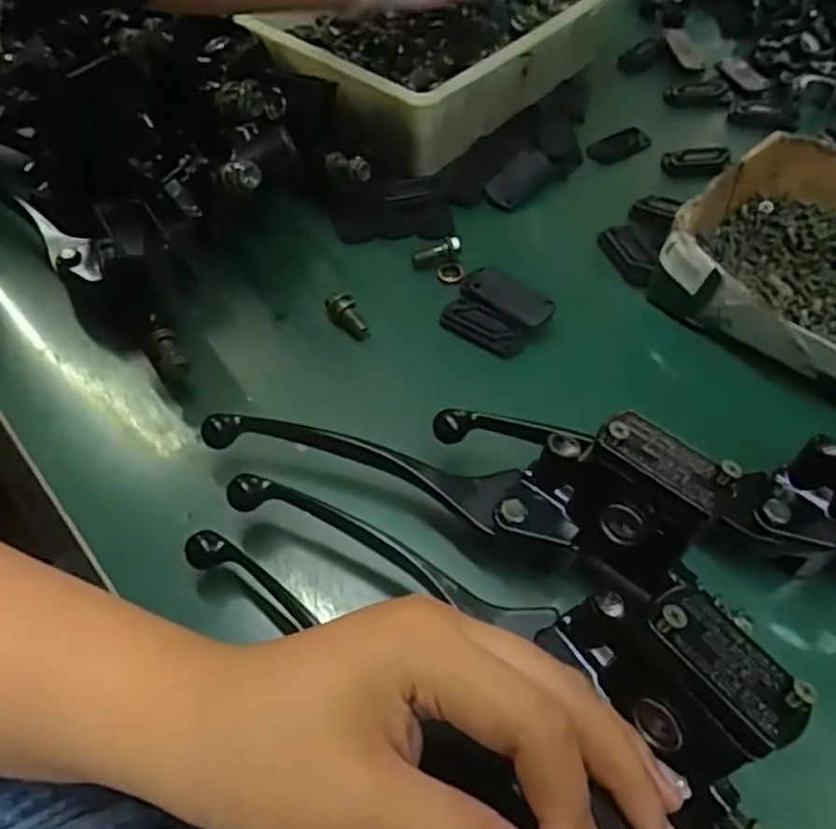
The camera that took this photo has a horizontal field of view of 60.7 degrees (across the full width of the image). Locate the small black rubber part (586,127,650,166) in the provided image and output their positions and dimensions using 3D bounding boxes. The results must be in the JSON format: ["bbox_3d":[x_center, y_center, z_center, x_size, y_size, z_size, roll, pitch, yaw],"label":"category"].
[{"bbox_3d":[0.143,-0.190,0.503,0.049,0.011,0.018,-28,56,-15],"label":"small black rubber part"}]

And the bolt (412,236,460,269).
[{"bbox_3d":[0.011,-0.097,0.428,0.031,0.009,0.007,-27,56,4],"label":"bolt"}]

